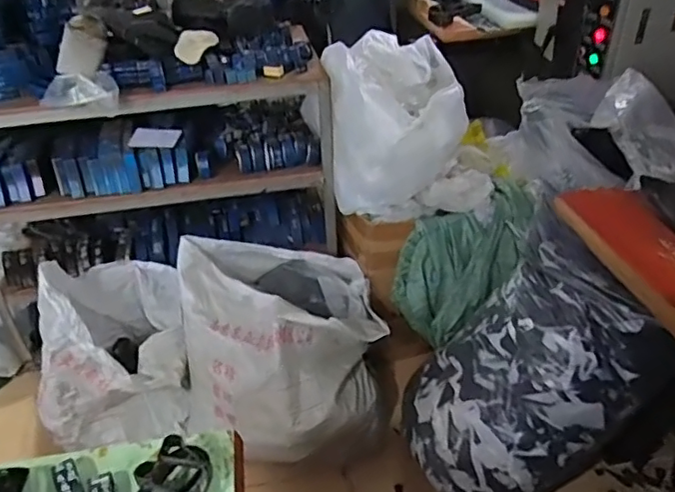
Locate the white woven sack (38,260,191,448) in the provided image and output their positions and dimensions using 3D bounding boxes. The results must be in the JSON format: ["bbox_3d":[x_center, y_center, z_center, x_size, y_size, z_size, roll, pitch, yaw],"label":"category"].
[{"bbox_3d":[-0.657,0.268,1.688,0.372,0.504,0.437,-5,39,-16],"label":"white woven sack"}]

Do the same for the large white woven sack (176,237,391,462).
[{"bbox_3d":[-0.163,0.304,1.703,0.566,0.473,0.496,-4,38,-14],"label":"large white woven sack"}]

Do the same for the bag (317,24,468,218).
[{"bbox_3d":[0.143,-0.371,1.667,0.376,0.409,0.350,-4,38,-15],"label":"bag"}]

